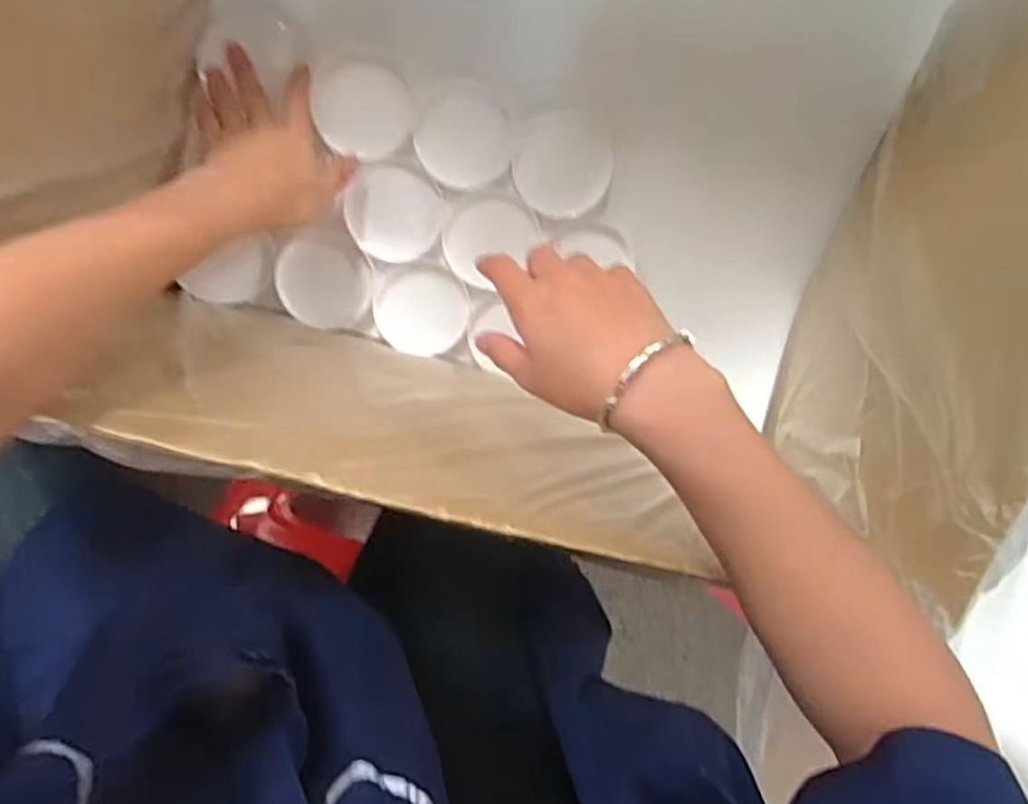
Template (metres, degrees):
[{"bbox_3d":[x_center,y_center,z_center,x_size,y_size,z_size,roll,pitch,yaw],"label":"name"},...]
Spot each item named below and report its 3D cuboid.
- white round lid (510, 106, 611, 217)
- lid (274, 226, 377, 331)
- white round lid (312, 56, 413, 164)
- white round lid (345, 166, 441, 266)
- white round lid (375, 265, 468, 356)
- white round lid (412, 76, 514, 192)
[{"bbox_3d":[0.039,-0.185,0.558,0.075,0.017,0.078,-4,97,-5],"label":"white round lid"},{"bbox_3d":[-0.151,-0.097,0.575,0.073,0.013,0.077,-1,97,-5],"label":"lid"},{"bbox_3d":[-0.114,-0.222,0.543,0.070,0.007,0.071,2,96,-5],"label":"white round lid"},{"bbox_3d":[-0.096,-0.148,0.563,0.074,0.010,0.069,-1,97,-5],"label":"white round lid"},{"bbox_3d":[-0.075,-0.074,0.584,0.073,0.011,0.070,0,97,-5],"label":"white round lid"},{"bbox_3d":[-0.039,-0.206,0.548,0.071,0.008,0.077,2,96,-5],"label":"white round lid"}]

